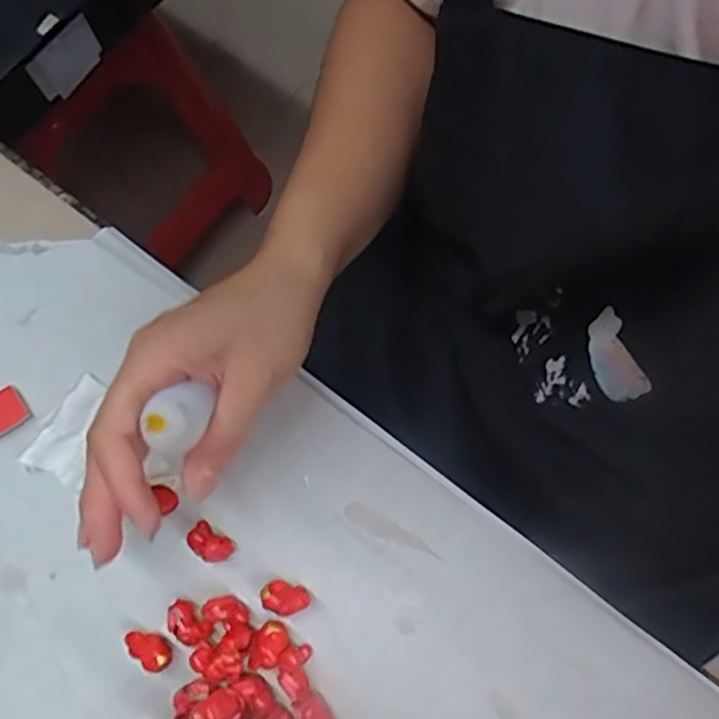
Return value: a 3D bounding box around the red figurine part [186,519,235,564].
[{"bbox_3d":[-0.067,0.082,0.312,0.021,0.010,0.013,35,76,10],"label":"red figurine part"}]

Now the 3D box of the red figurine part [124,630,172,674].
[{"bbox_3d":[-0.092,0.127,0.305,0.022,0.014,0.014,18,74,6],"label":"red figurine part"}]

